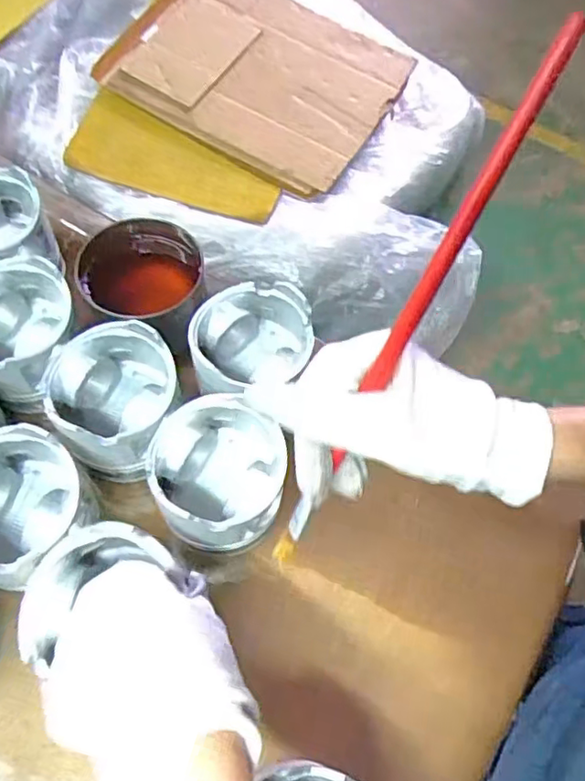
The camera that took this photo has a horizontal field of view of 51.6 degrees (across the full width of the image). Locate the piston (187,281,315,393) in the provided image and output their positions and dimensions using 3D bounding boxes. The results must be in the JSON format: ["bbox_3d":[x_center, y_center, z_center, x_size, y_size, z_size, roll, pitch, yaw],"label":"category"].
[{"bbox_3d":[-0.031,-0.030,0.471,0.098,0.066,0.088,-16,64,-13],"label":"piston"}]

